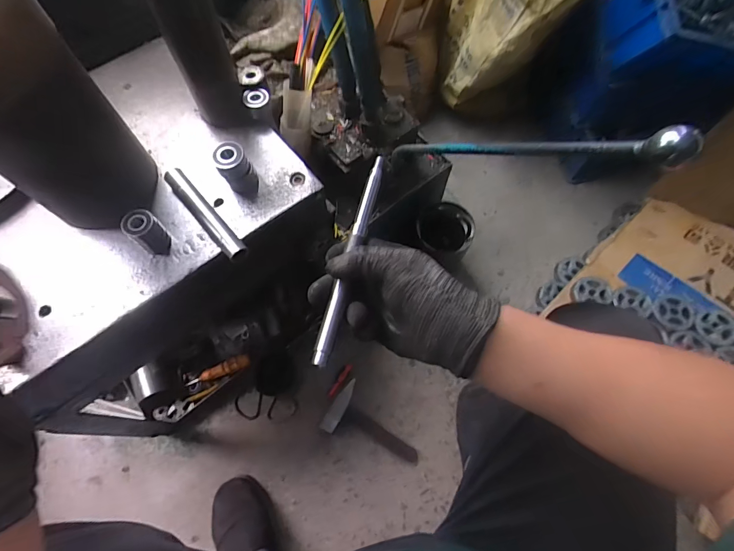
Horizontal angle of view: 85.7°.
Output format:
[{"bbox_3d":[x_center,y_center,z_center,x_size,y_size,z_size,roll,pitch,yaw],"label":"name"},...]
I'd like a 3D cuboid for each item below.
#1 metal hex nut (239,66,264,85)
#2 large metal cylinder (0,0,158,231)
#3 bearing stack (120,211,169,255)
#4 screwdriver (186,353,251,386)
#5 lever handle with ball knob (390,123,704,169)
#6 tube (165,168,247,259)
[{"bbox_3d":[-0.159,-0.275,0.544,0.033,0.009,0.034,-15,68,-6],"label":"metal hex nut"},{"bbox_3d":[-0.329,-0.157,0.384,0.137,0.257,0.138,42,73,16],"label":"large metal cylinder"},{"bbox_3d":[-0.254,-0.050,0.457,0.033,0.045,0.034,-1,67,0],"label":"bearing stack"},{"bbox_3d":[-0.317,0.203,0.829,0.149,0.025,0.027,-23,68,8],"label":"screwdriver"},{"bbox_3d":[0.119,-0.133,0.419,0.022,0.022,0.411,-29,25,-12],"label":"lever handle with ball knob"},{"bbox_3d":[-0.195,-0.074,0.478,0.022,0.027,0.150,-39,72,-15],"label":"tube"}]

